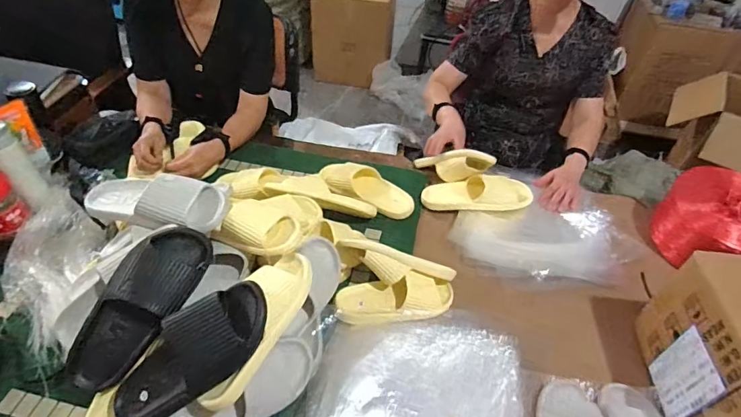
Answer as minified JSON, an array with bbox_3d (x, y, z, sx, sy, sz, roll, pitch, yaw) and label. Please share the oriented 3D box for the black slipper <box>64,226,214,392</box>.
[{"bbox_3d":[-0.363,0.149,0.675,0.111,0.080,0.280,36,84,-10],"label":"black slipper"}]

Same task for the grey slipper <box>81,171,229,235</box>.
[{"bbox_3d":[-0.390,-0.016,0.778,0.268,0.077,0.107,12,47,7],"label":"grey slipper"}]

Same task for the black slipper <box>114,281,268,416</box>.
[{"bbox_3d":[-0.261,0.221,0.646,0.275,0.073,0.118,-41,78,-1],"label":"black slipper"}]

